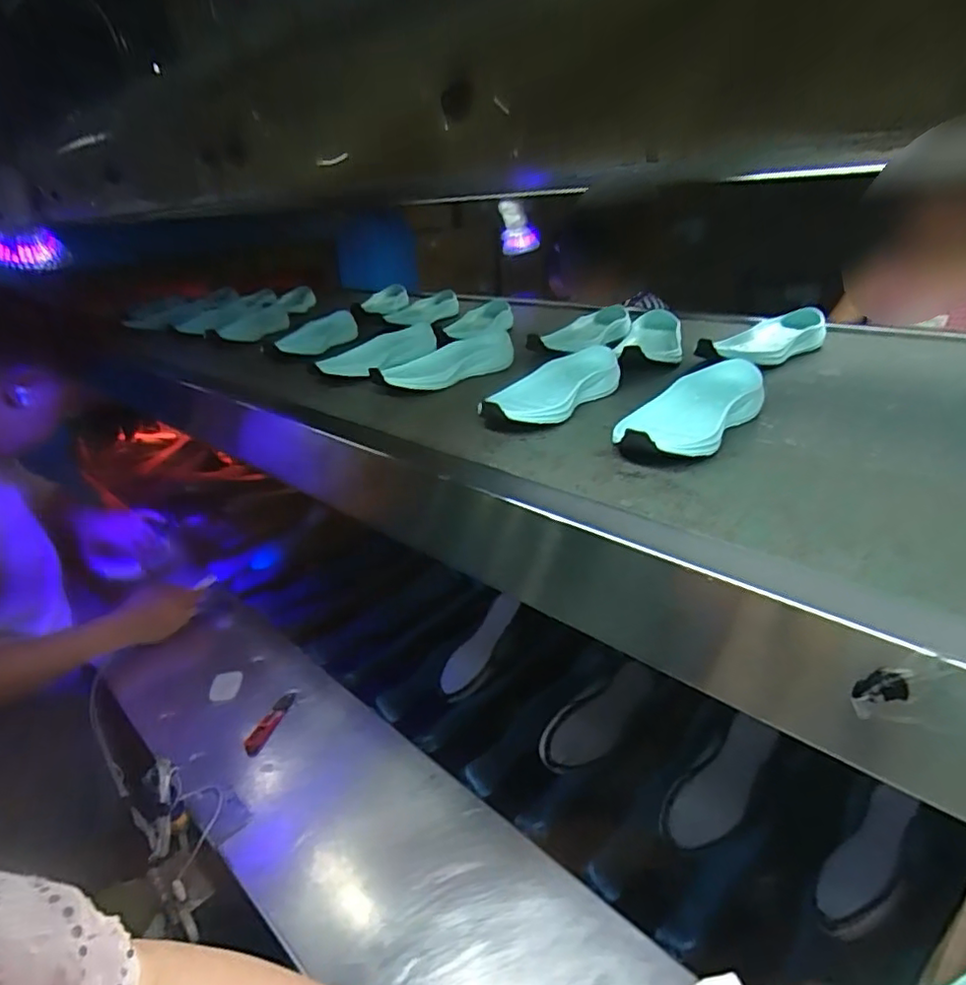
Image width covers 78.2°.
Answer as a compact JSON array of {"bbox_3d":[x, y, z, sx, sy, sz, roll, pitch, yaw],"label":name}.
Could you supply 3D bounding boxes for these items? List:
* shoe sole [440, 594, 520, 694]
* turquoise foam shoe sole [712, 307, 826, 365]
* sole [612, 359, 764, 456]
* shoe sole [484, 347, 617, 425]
[{"bbox_3d":[-0.005,0.239,0.940,0.057,0.013,0.175,21,65,40],"label":"shoe sole"},{"bbox_3d":[0.398,-0.216,0.824,0.192,0.044,0.086,-22,35,-31],"label":"turquoise foam shoe sole"},{"bbox_3d":[0.206,-0.082,0.587,0.101,0.048,0.223,20,33,39],"label":"sole"},{"bbox_3d":[0.078,-0.121,0.677,0.203,0.043,0.094,-24,33,-39],"label":"shoe sole"}]

